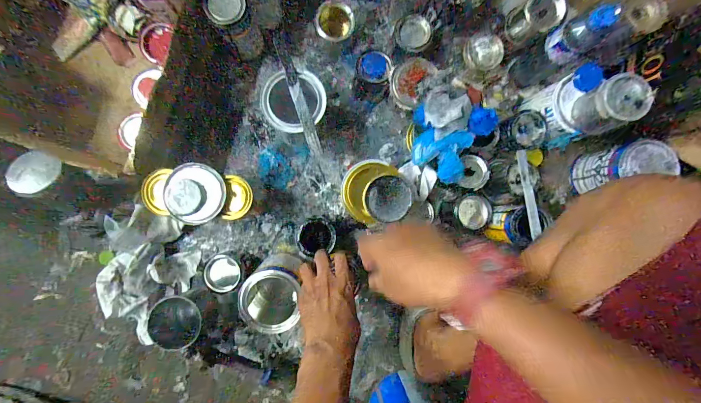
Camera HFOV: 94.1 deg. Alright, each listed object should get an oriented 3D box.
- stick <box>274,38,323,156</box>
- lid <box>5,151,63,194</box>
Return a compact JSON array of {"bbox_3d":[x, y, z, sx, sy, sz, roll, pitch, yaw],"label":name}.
[{"bbox_3d":[-0.085,-0.170,0.536,0.020,0.008,0.195,-19,89,-4],"label":"stick"},{"bbox_3d":[-0.490,-0.047,0.506,0.055,0.014,0.071,47,68,-9],"label":"lid"}]

